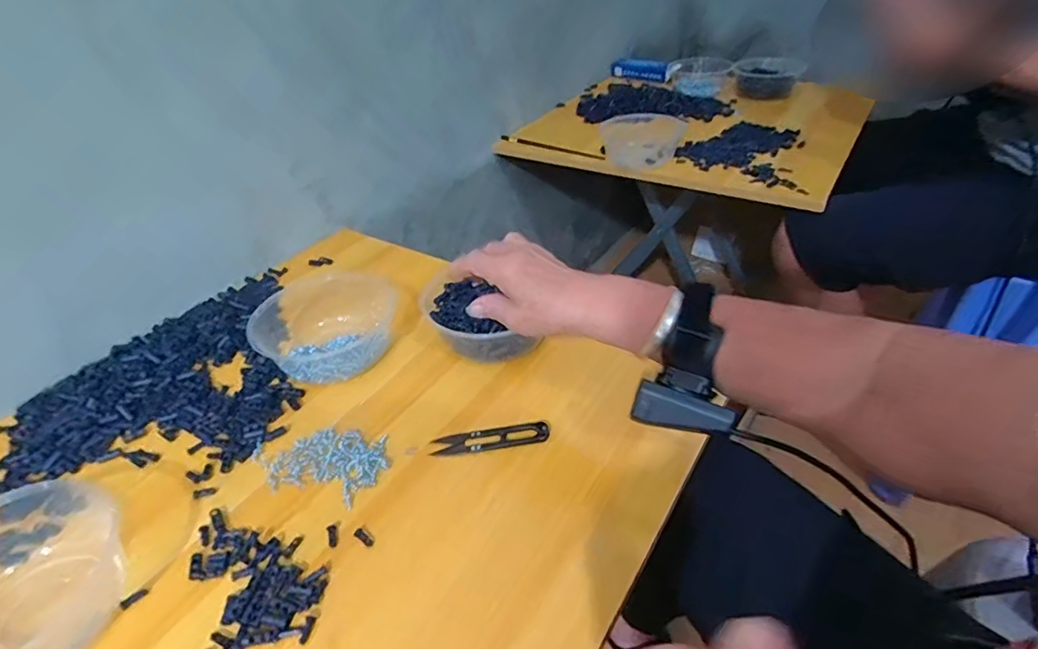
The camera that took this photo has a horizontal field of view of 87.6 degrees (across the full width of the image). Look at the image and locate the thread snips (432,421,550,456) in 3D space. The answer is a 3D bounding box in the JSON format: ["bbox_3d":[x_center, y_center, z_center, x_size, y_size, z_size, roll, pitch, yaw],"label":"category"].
[{"bbox_3d":[-0.024,0.098,0.467,0.099,0.008,0.026,-5,38,-2],"label":"thread snips"}]

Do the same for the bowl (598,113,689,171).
[{"bbox_3d":[0.213,-0.320,0.925,0.148,0.042,0.138,3,38,9],"label":"bowl"}]

